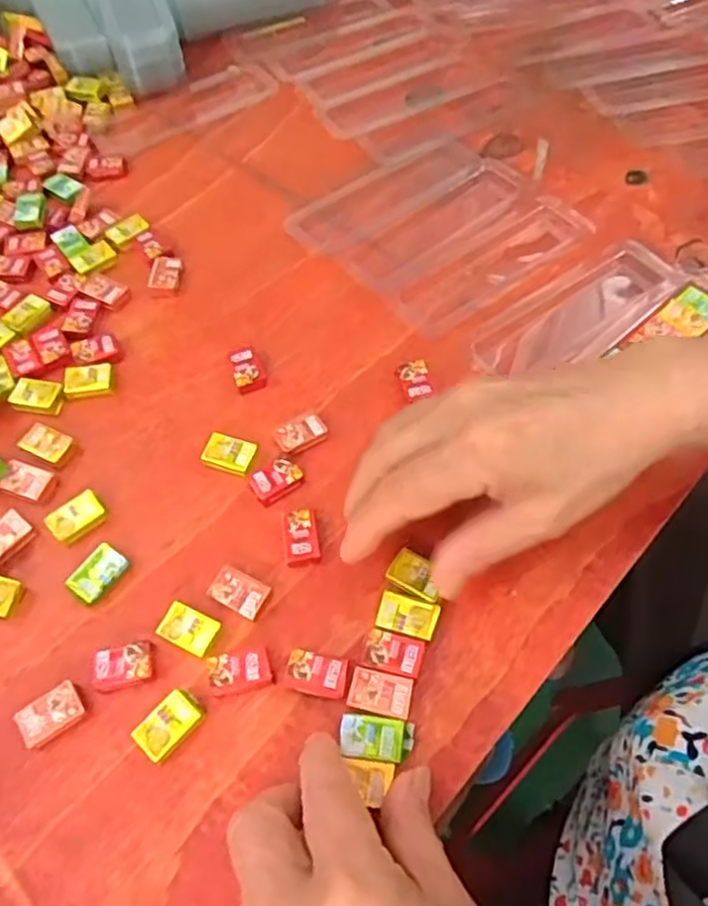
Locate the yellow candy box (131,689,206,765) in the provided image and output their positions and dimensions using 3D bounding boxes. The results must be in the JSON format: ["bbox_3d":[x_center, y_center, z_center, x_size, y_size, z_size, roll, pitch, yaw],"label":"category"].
[{"bbox_3d":[-0.077,0.114,0.284,0.019,0.008,0.027,37,68,19],"label":"yellow candy box"}]

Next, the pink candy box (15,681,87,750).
[{"bbox_3d":[-0.127,0.110,0.287,0.026,0.010,0.018,-29,64,-14],"label":"pink candy box"}]

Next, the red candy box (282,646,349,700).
[{"bbox_3d":[-0.016,0.096,0.293,0.027,0.008,0.017,12,62,8],"label":"red candy box"}]

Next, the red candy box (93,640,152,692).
[{"bbox_3d":[-0.101,0.093,0.296,0.025,0.008,0.017,-7,61,-3],"label":"red candy box"}]

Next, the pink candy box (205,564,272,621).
[{"bbox_3d":[-0.053,0.064,0.311,0.026,0.007,0.017,25,64,15],"label":"pink candy box"}]

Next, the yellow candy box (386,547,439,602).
[{"bbox_3d":[0.029,0.056,0.312,0.025,0.005,0.017,28,65,16],"label":"yellow candy box"}]

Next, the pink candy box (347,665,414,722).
[{"bbox_3d":[0.011,0.102,0.286,0.026,0.006,0.017,12,62,8],"label":"pink candy box"}]

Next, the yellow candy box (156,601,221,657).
[{"bbox_3d":[-0.074,0.079,0.303,0.025,0.006,0.017,23,64,13],"label":"yellow candy box"}]

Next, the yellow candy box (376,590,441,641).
[{"bbox_3d":[0.024,0.073,0.303,0.026,0.006,0.017,16,62,10],"label":"yellow candy box"}]

